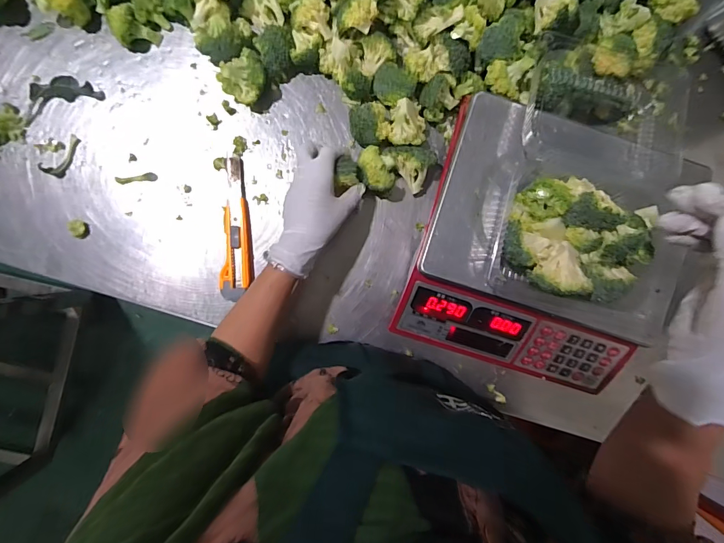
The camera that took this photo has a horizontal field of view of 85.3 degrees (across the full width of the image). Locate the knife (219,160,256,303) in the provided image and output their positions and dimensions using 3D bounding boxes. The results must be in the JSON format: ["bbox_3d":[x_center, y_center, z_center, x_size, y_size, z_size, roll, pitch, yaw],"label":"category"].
[{"bbox_3d":[-0.168,-0.056,0.537,0.043,0.019,0.188,4,93,-2],"label":"knife"}]

